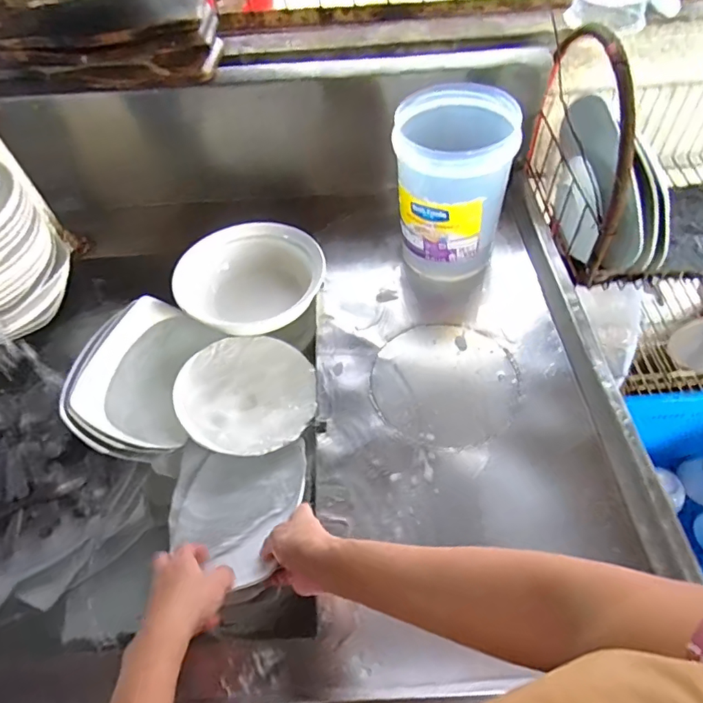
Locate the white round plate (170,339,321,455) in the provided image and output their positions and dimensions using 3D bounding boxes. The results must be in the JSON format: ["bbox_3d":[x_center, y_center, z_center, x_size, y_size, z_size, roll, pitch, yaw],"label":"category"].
[{"bbox_3d":[-0.145,0.059,0.709,0.191,0.032,0.183,-2,54,2],"label":"white round plate"}]

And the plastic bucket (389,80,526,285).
[{"bbox_3d":[0.144,-0.237,0.747,0.158,0.247,0.158,-2,54,2],"label":"plastic bucket"}]

